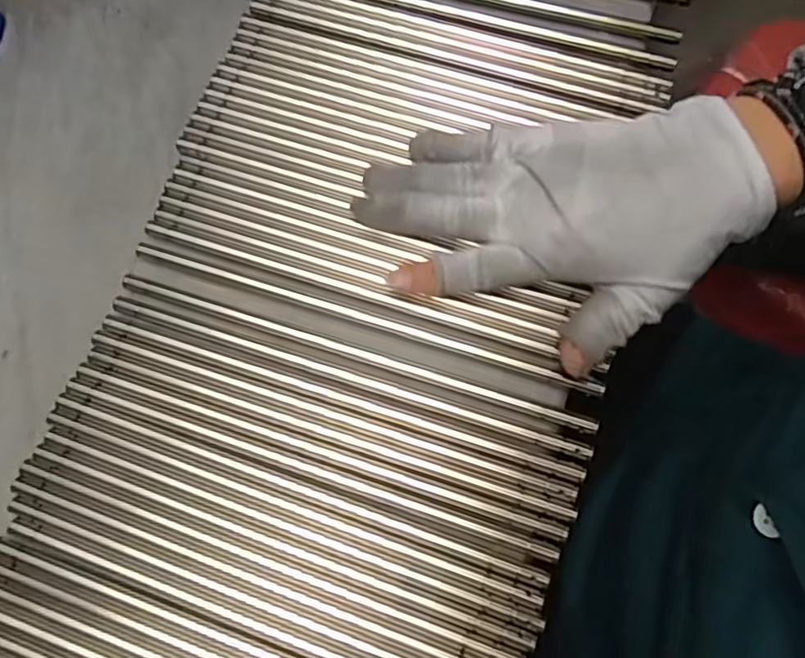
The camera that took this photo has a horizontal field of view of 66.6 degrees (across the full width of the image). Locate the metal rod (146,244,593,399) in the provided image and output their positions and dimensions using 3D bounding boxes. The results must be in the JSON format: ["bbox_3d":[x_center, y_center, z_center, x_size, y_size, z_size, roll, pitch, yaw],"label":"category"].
[{"bbox_3d":[-0.019,-0.007,0.288,0.226,0.004,0.007,17,76,5],"label":"metal rod"}]

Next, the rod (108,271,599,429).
[{"bbox_3d":[-0.024,0.009,0.285,0.228,0.007,0.007,17,76,5],"label":"rod"}]

